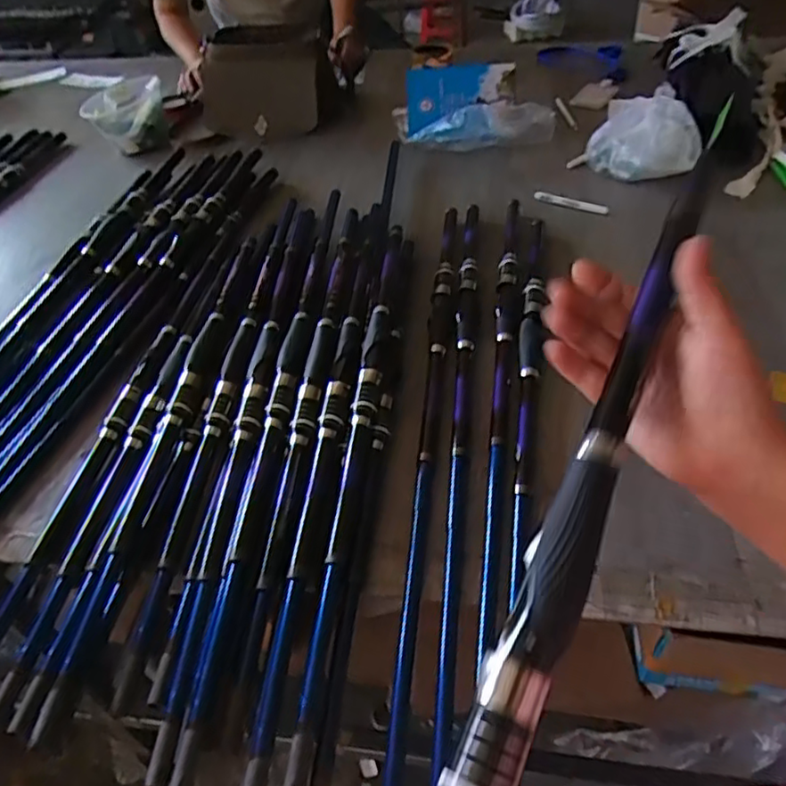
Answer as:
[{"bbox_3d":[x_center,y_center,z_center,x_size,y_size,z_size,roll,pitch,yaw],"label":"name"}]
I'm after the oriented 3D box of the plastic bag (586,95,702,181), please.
[{"bbox_3d":[0.424,-0.429,1.067,0.181,0.102,0.104,9,46,15],"label":"plastic bag"}]

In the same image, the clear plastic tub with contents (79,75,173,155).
[{"bbox_3d":[-0.538,-0.562,1.272,0.157,0.099,0.116,-19,46,-14],"label":"clear plastic tub with contents"}]

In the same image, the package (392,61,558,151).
[{"bbox_3d":[0.150,-0.539,1.184,0.300,0.091,0.194,6,46,11],"label":"package"}]

